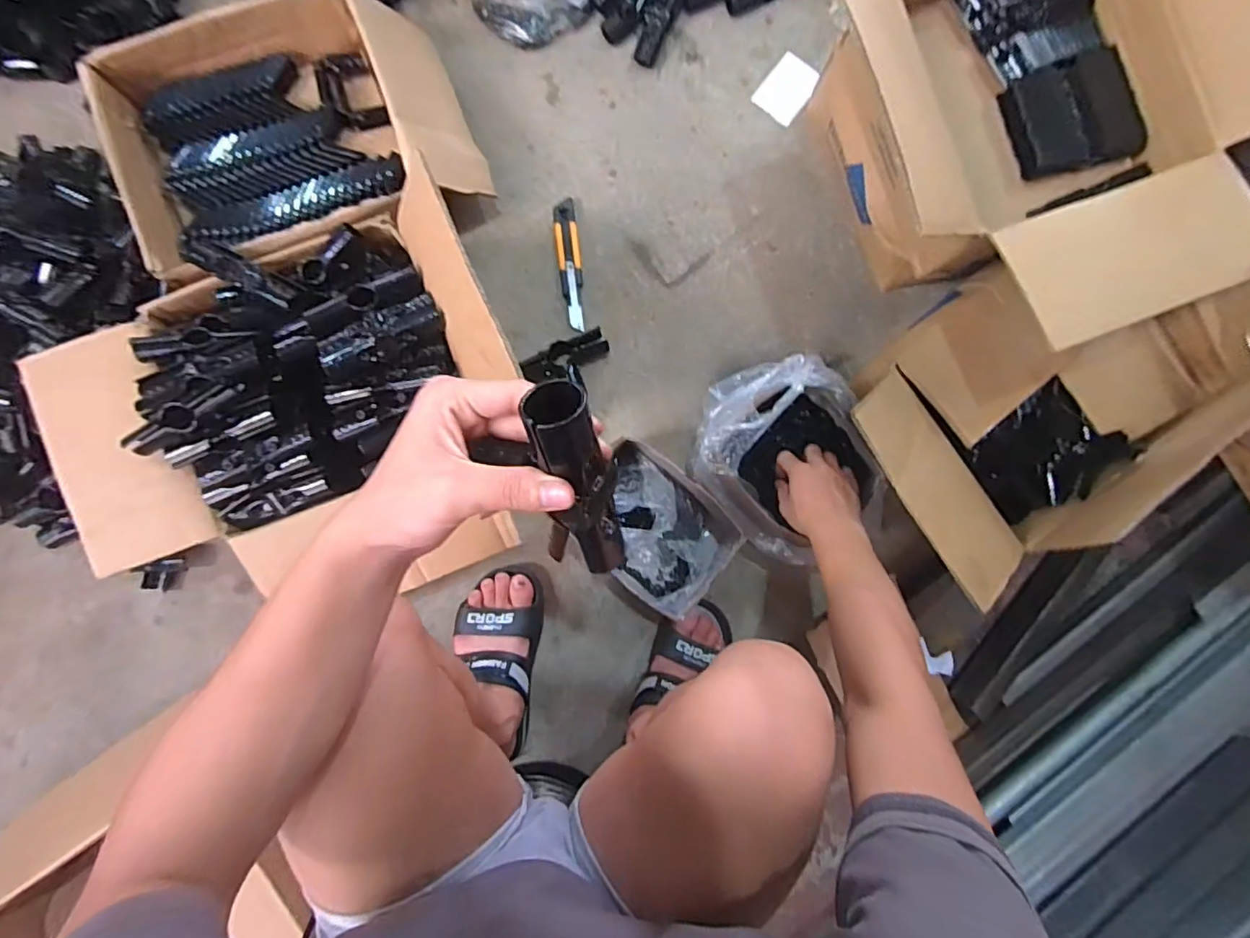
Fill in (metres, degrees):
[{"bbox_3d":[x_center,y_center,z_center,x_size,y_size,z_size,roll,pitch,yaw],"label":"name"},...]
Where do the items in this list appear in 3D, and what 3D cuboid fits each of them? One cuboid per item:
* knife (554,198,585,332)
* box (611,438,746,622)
[{"bbox_3d":[-0.078,-0.289,0.823,0.033,0.011,0.187,-7,87,-2],"label":"knife"},{"bbox_3d":[0.036,0.078,0.758,0.193,0.103,0.151,40,87,1],"label":"box"}]

